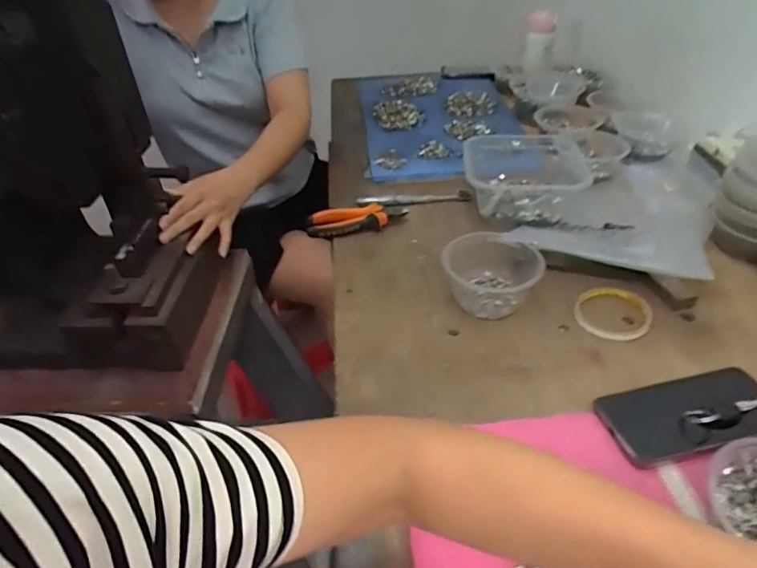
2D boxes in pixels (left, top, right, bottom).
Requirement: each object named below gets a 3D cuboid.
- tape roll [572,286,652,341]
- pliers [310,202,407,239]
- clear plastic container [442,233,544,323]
[{"bbox_3d":[0.276,0.034,0.610,0.083,0.013,0.082,-4,39,3],"label":"tape roll"},{"bbox_3d":[-0.032,-0.096,0.775,0.145,0.030,0.048,-11,40,-11],"label":"pliers"},{"bbox_3d":[0.137,-0.013,0.630,0.115,0.059,0.101,7,40,10],"label":"clear plastic container"}]

